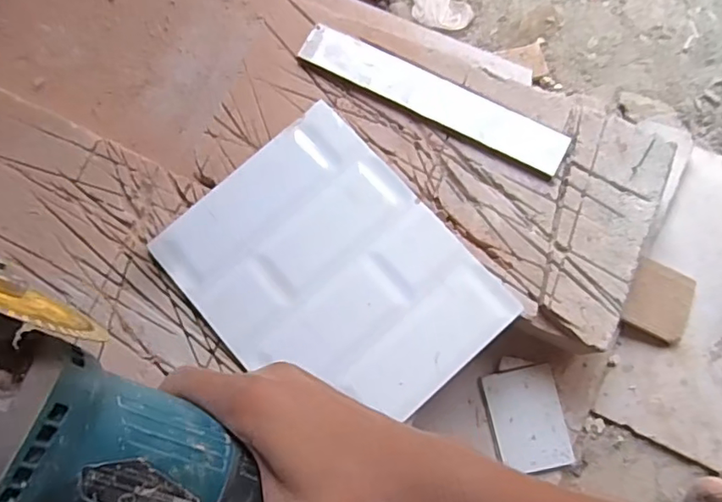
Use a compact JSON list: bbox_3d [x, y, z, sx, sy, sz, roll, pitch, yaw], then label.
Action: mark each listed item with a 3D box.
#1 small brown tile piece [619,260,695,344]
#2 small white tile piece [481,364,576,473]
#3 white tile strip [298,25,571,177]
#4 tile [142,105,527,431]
[{"bbox_3d":[0.276,0.048,0.518,0.054,0.018,0.065,23,78,6],"label":"small brown tile piece"},{"bbox_3d":[0.150,0.150,0.500,0.062,0.008,0.086,-12,76,-2],"label":"small white tile piece"},{"bbox_3d":[0.063,-0.137,0.492,0.243,0.010,0.043,27,78,8],"label":"white tile strip"},{"bbox_3d":[-0.025,0.020,0.456,0.194,0.011,0.245,-40,78,-7],"label":"tile"}]

